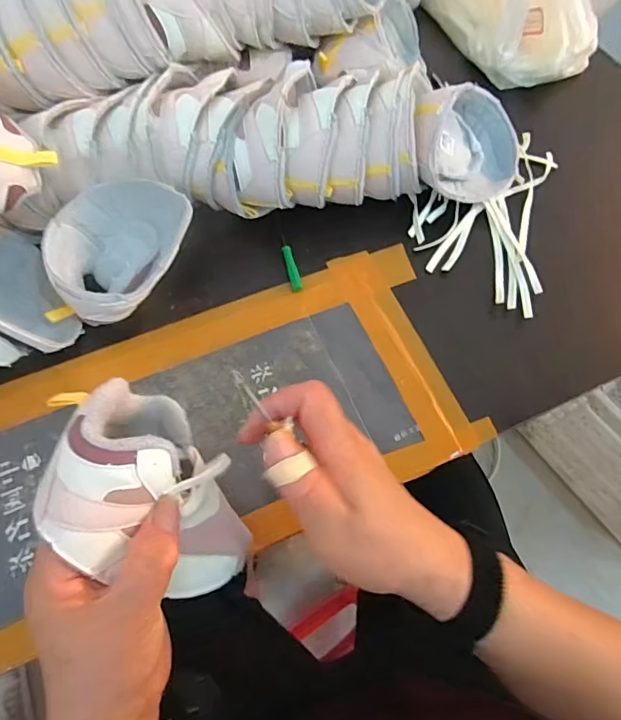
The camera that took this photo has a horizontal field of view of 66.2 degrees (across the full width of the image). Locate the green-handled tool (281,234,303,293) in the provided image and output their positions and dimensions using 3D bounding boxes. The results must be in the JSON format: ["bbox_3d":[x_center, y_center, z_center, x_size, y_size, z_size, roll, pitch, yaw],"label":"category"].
[{"bbox_3d":[-0.020,-0.097,0.452,0.010,0.007,0.071,-13,65,-6],"label":"green-handled tool"}]

